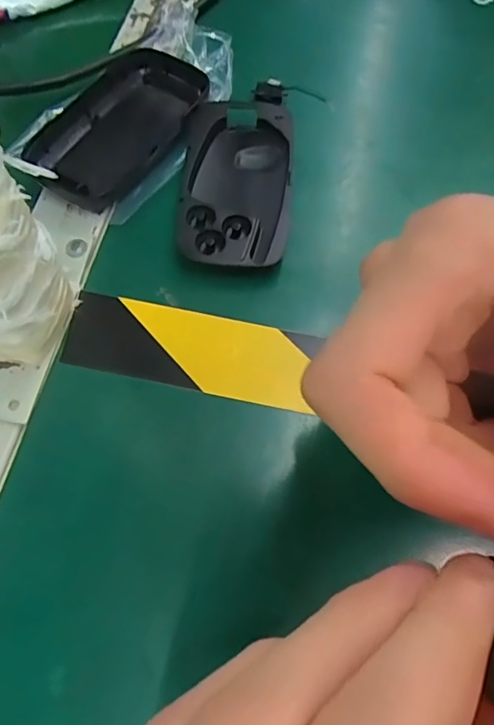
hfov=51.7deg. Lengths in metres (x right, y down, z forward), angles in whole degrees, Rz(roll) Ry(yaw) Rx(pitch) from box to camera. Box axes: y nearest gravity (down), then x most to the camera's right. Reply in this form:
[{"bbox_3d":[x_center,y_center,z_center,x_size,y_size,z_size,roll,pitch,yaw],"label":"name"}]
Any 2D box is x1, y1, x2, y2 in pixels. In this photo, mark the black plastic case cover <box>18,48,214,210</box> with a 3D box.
[{"bbox_3d":[-0.075,-0.134,0.285,0.068,0.013,0.105,30,70,14],"label":"black plastic case cover"}]

